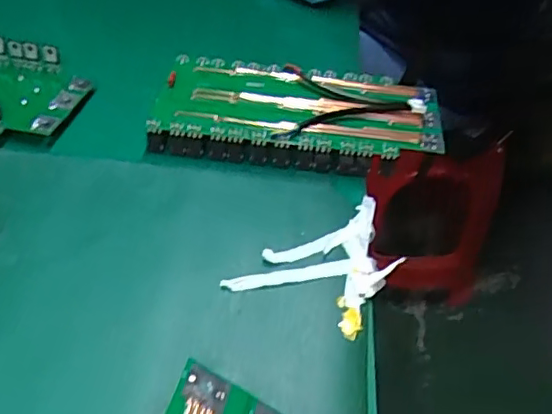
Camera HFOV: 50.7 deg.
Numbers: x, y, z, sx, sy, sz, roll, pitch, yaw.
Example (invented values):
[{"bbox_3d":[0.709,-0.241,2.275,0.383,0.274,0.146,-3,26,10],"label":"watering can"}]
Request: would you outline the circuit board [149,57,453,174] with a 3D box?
[{"bbox_3d":[0.025,-0.096,0.611,0.283,0.050,0.126,8,43,0],"label":"circuit board"}]

